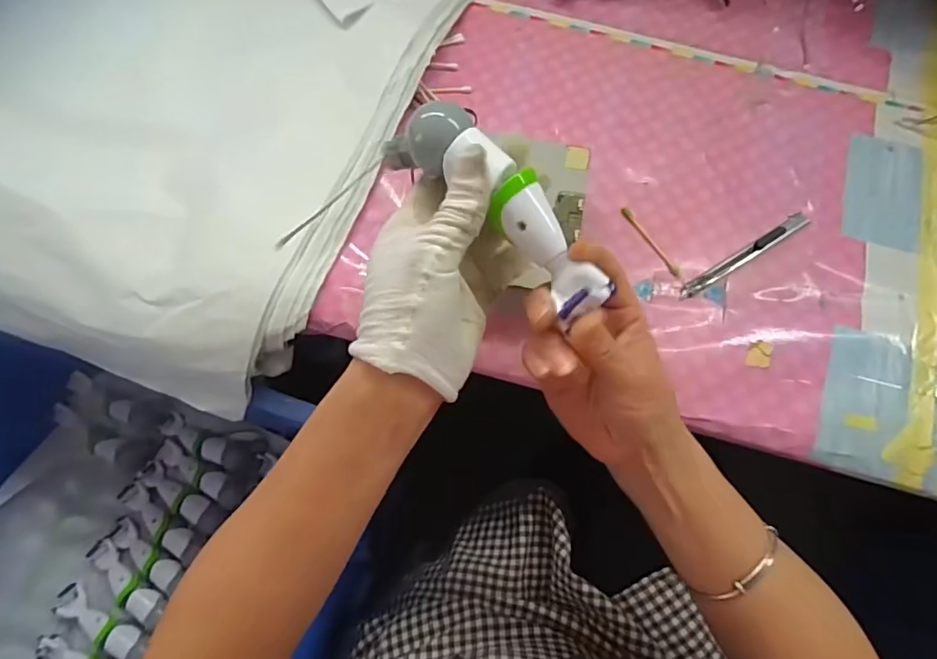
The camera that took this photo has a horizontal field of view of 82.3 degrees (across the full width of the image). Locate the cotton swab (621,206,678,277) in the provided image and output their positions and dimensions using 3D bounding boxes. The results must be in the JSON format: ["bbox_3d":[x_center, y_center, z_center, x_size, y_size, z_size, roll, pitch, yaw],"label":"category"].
[{"bbox_3d":[0.148,-0.072,0.437,0.008,0.004,0.072,-28,73,-8],"label":"cotton swab"}]

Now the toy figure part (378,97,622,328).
[{"bbox_3d":[0.017,-0.063,0.276,0.037,0.028,0.136,-42,82,-12],"label":"toy figure part"}]

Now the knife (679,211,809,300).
[{"bbox_3d":[0.220,-0.059,0.430,0.125,0.005,0.012,-31,74,-9],"label":"knife"}]

